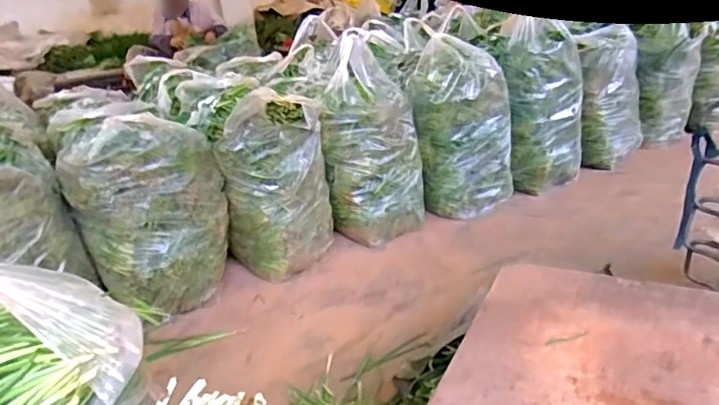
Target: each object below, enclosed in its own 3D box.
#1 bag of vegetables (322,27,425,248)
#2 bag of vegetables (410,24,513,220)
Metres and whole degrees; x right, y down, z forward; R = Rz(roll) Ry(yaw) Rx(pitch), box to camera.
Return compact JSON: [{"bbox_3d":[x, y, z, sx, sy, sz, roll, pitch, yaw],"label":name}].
[{"bbox_3d":[0.050,-0.166,1.655,0.279,0.561,0.221,-2,23,7],"label":"bag of vegetables"},{"bbox_3d":[0.350,-0.236,1.835,0.317,0.550,0.283,2,24,16],"label":"bag of vegetables"}]

